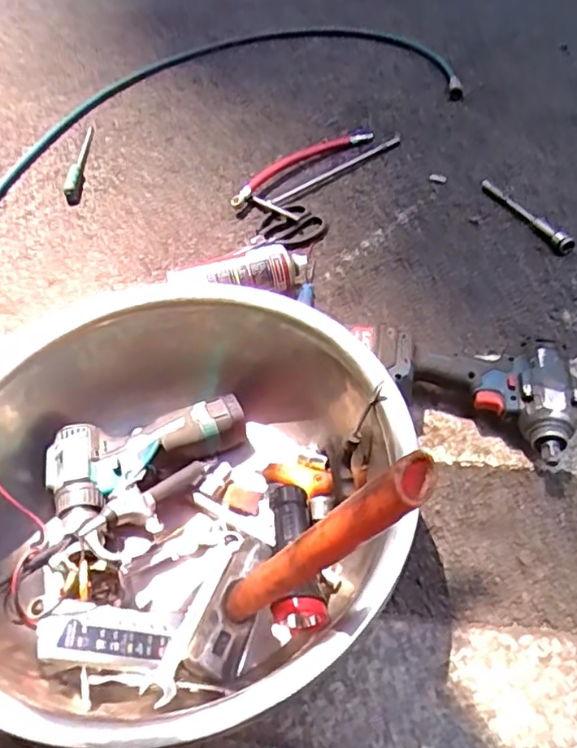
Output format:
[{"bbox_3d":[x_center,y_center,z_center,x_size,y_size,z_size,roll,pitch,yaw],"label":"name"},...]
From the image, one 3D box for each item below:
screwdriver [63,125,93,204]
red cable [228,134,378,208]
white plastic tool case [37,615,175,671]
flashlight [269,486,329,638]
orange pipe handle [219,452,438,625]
[{"bbox_3d":[-0.395,-0.411,1.170,0.030,0.028,0.316,-8,48,0],"label":"screwdriver"},{"bbox_3d":[0.024,-0.367,1.067,0.316,0.035,0.040,-34,53,-22],"label":"red cable"},{"bbox_3d":[-0.148,0.220,0.503,0.109,0.017,0.038,17,41,-27],"label":"white plastic tool case"},{"bbox_3d":[0.004,0.168,0.557,0.045,0.049,0.136,-9,48,-1],"label":"flashlight"},{"bbox_3d":[0.008,0.124,0.415,0.028,0.282,0.029,14,53,-19],"label":"orange pipe handle"}]

